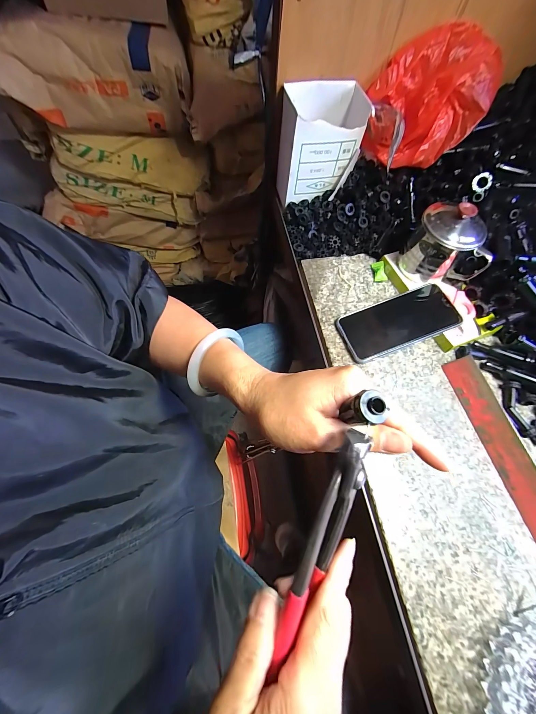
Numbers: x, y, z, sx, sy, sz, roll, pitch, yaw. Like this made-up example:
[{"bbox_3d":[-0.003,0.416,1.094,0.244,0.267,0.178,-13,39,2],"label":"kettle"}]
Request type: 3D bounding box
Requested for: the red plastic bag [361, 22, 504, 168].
[{"bbox_3d":[0.244,-0.391,0.419,0.162,0.123,0.159,32,68,11],"label":"red plastic bag"}]

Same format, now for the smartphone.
[{"bbox_3d":[0.181,-0.049,0.376,0.161,0.008,0.076,-19,65,-2],"label":"smartphone"}]

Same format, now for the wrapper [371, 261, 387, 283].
[{"bbox_3d":[0.178,-0.137,0.431,0.019,0.011,0.035,0,65,-3],"label":"wrapper"}]

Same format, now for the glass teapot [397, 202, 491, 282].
[{"bbox_3d":[0.251,-0.159,0.379,0.092,0.097,0.076,9,65,1],"label":"glass teapot"}]

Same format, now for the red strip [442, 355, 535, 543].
[{"bbox_3d":[0.277,0.107,0.317,0.008,0.035,0.226,10,57,-42],"label":"red strip"}]

